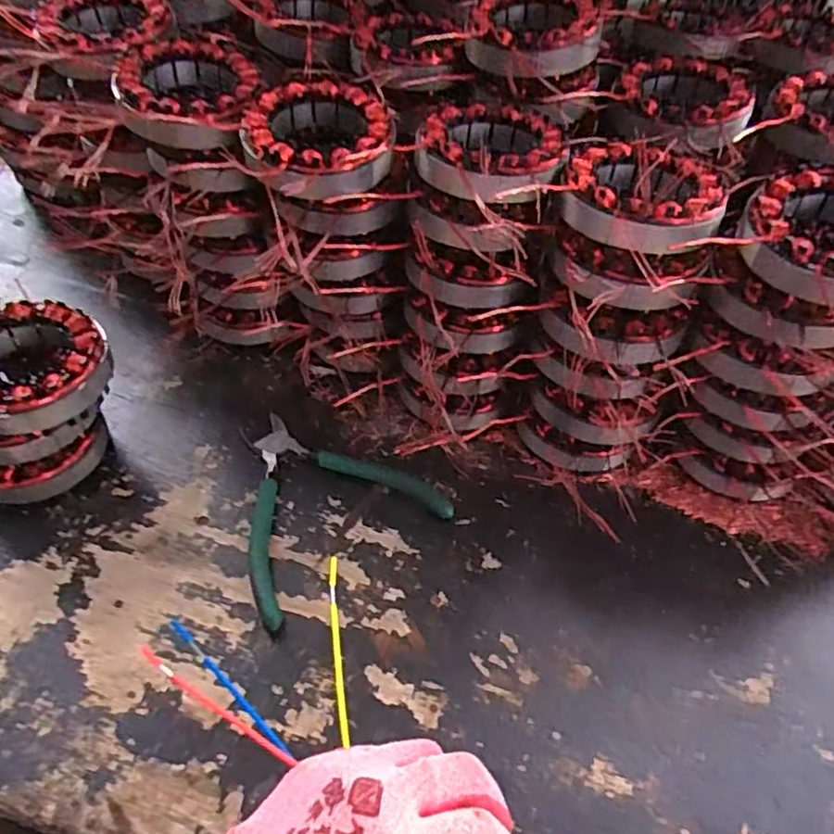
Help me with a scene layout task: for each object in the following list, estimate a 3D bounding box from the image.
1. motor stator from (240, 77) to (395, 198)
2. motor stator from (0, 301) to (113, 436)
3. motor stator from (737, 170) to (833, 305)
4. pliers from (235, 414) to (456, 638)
[{"bbox_3d":[-0.061,-0.161,0.377,0.089,0.030,0.089,2,51,-3],"label":"motor stator"},{"bbox_3d":[-0.223,-0.031,0.367,0.083,0.027,0.078,-22,56,-20],"label":"motor stator"},{"bbox_3d":[0.216,-0.092,0.330,0.085,0.032,0.086,-33,60,-27],"label":"motor stator"},{"bbox_3d":[-0.068,0.045,0.416,0.132,0.010,0.136,-28,58,-24],"label":"pliers"}]

